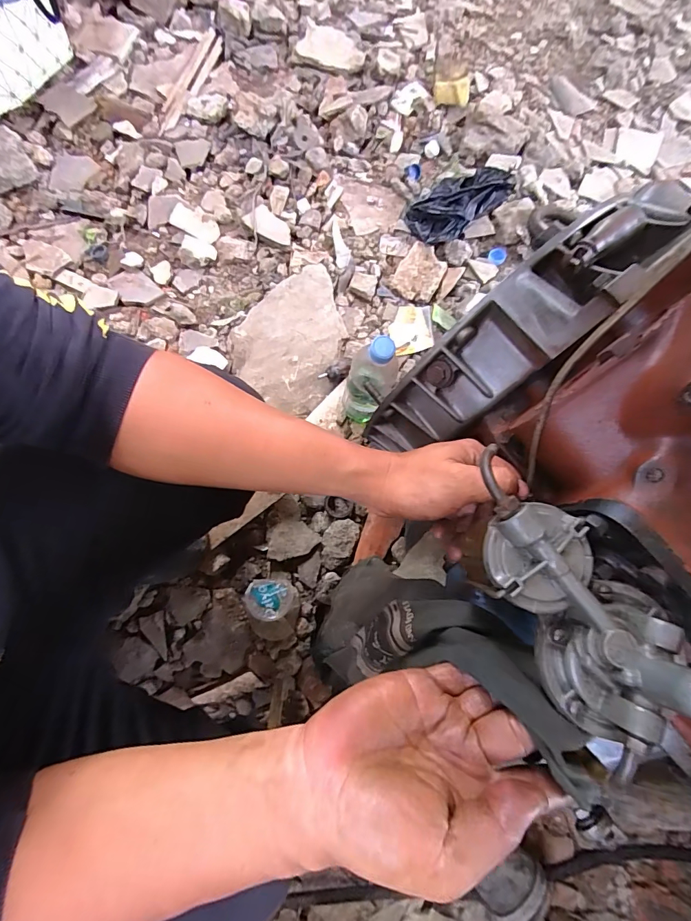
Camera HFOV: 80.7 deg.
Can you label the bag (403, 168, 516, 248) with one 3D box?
[{"bbox_3d":[0.214,-0.508,0.792,0.157,0.101,0.111,-25,77,-9],"label":"bag"}]

